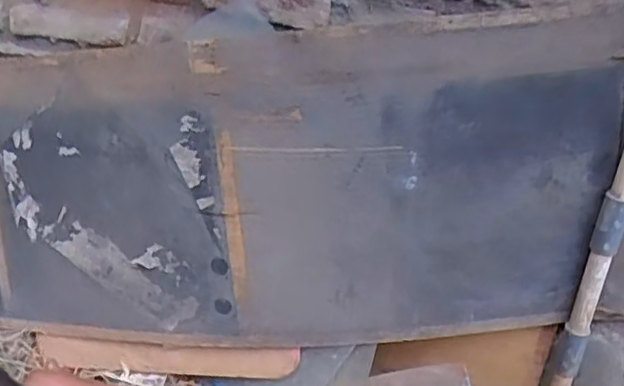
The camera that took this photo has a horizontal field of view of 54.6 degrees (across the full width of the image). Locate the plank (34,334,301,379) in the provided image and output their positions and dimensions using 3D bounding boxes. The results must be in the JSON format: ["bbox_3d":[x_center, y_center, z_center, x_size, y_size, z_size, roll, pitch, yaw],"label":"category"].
[{"bbox_3d":[-0.228,0.246,0.909,0.424,0.052,0.017,-1,28,15],"label":"plank"}]

